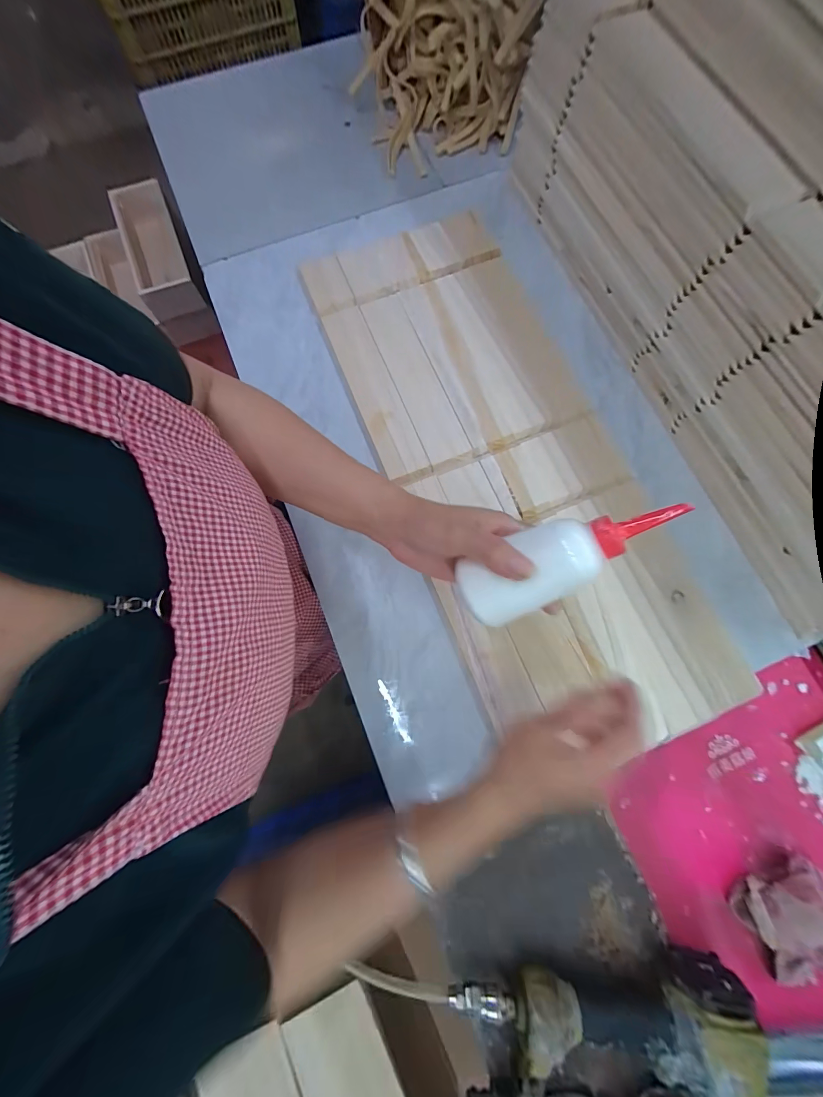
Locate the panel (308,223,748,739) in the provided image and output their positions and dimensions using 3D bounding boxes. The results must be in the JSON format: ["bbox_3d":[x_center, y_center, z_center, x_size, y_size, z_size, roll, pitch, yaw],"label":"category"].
[{"bbox_3d":[0.106,-0.128,0.442,0.283,0.016,0.712,-22,79,-5],"label":"panel"}]

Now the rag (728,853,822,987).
[{"bbox_3d":[0.371,0.358,0.333,0.091,0.048,0.091,-30,78,-6],"label":"rag"}]

